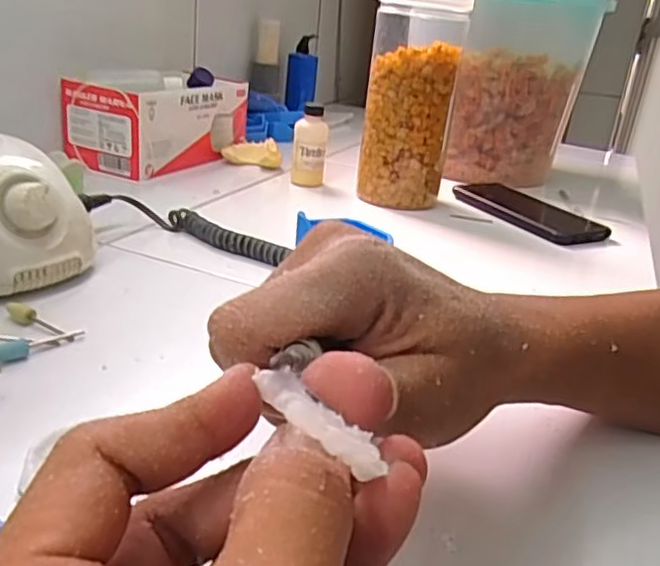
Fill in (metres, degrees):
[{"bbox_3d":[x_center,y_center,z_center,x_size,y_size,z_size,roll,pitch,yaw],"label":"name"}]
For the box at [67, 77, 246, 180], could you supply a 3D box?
[{"bbox_3d":[-0.187,-0.185,0.723,0.105,0.089,0.202,17,25,23],"label":"box"}]

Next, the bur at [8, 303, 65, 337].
[{"bbox_3d":[-0.166,0.021,0.360,0.046,0.008,0.007,17,25,23],"label":"bur"}]

